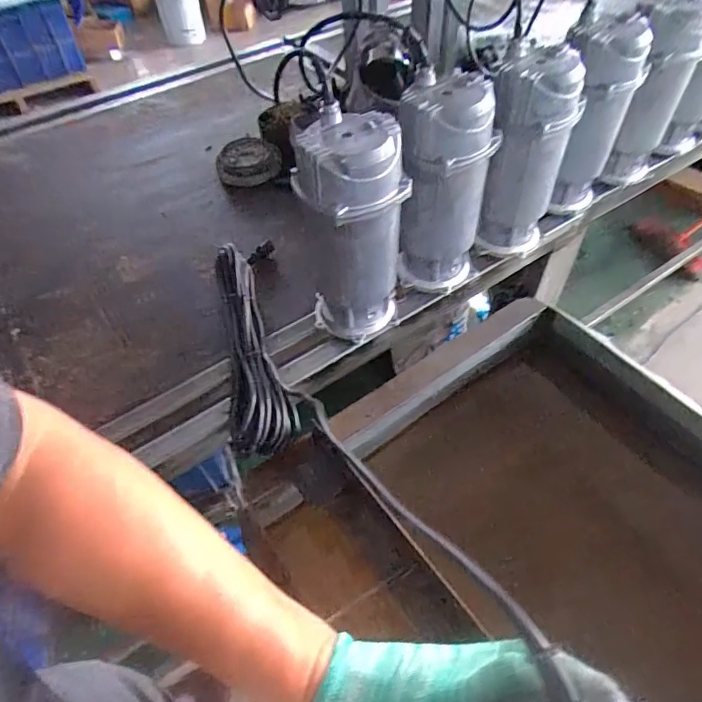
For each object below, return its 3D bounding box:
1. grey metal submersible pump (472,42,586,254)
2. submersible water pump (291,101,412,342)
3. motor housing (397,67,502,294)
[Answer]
[{"bbox_3d":[0.265,-0.295,0.786,0.123,0.285,0.114,13,53,13],"label":"grey metal submersible pump"},{"bbox_3d":[0.003,-0.152,0.688,0.137,0.286,0.120,1,52,4],"label":"submersible water pump"},{"bbox_3d":[0.131,-0.228,0.741,0.129,0.283,0.137,5,52,7],"label":"motor housing"}]

